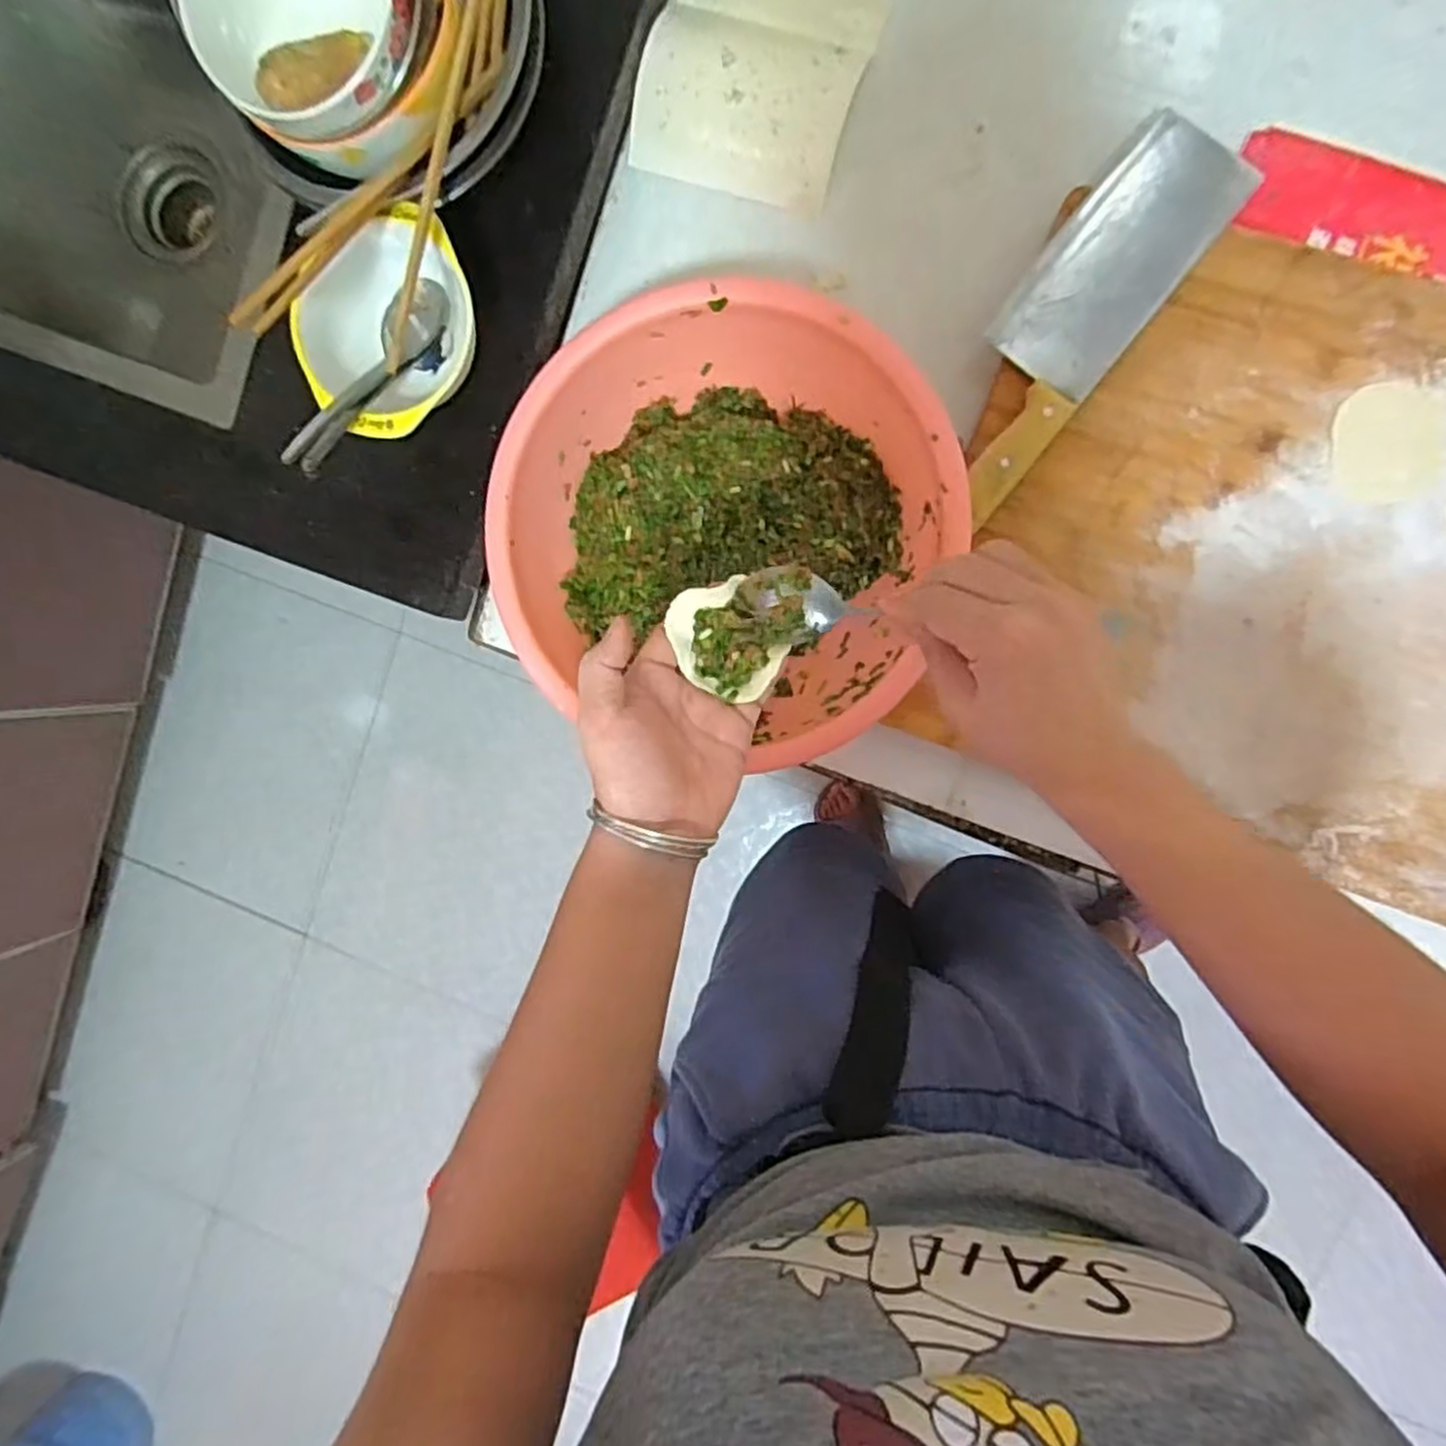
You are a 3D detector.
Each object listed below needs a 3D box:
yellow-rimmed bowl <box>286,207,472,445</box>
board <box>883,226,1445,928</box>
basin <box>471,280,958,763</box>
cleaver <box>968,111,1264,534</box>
[{"bbox_3d":[-0.208,-0.252,0.499,0.099,0.074,0.131,35,98,4],"label":"yellow-rimmed bowl"},{"bbox_3d":[0.436,-0.075,0.480,0.550,0.029,0.360,20,97,6],"label":"board"},{"bbox_3d":[-0.003,-0.132,0.508,0.277,0.095,0.256,1,94,8],"label":"basin"},{"bbox_3d":[0.226,-0.264,0.499,0.080,0.020,0.266,39,98,4],"label":"cleaver"}]

